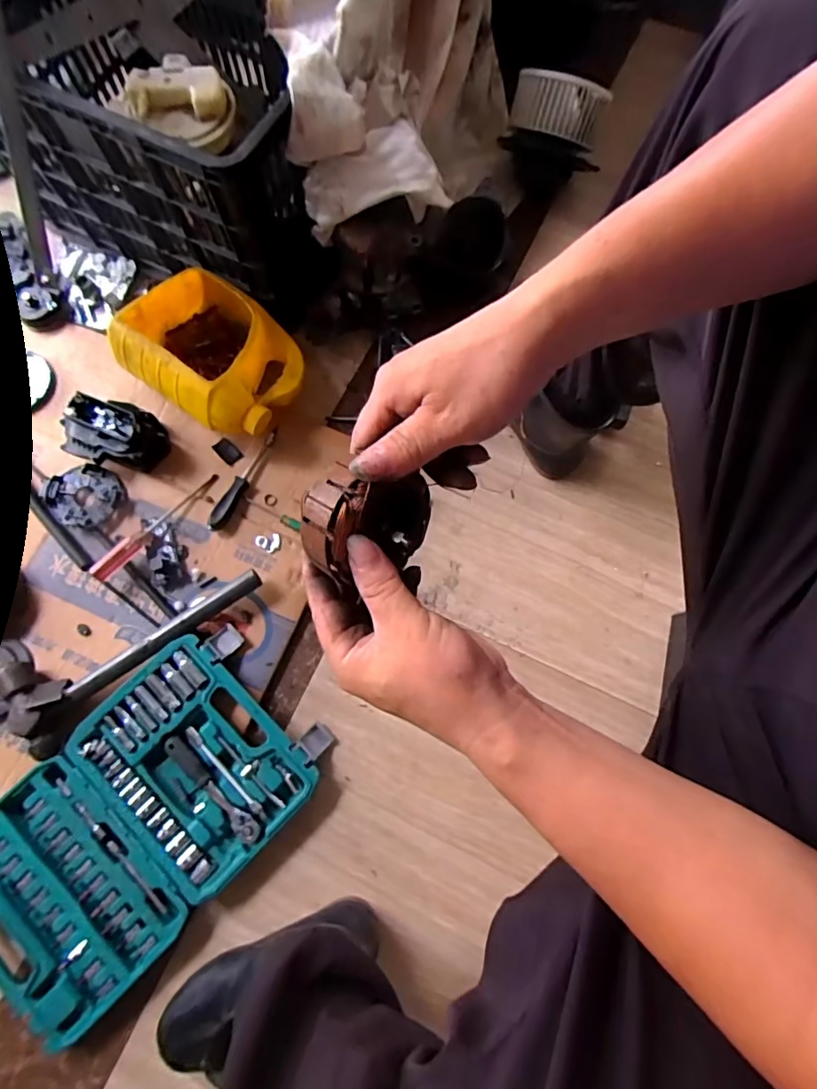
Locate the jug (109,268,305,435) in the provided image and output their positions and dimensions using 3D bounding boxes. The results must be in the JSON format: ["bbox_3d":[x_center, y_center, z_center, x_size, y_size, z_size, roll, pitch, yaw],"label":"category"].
[{"bbox_3d":[-0.262,-0.261,0.714,0.224,0.115,0.174,32,78,8],"label":"jug"}]

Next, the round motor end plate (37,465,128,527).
[{"bbox_3d":[-0.443,-0.067,0.709,0.102,0.015,0.083,-16,76,-4],"label":"round motor end plate"}]

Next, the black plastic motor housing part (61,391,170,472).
[{"bbox_3d":[-0.399,-0.151,0.706,0.119,0.067,0.081,11,76,3],"label":"black plastic motor housing part"}]

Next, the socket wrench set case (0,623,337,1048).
[{"bbox_3d":[-0.321,0.326,0.612,0.430,0.033,0.250,-44,80,-10],"label":"socket wrench set case"}]

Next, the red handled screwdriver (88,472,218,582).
[{"bbox_3d":[-0.336,-0.029,0.690,0.021,0.026,0.195,41,79,10],"label":"red handled screwdriver"}]

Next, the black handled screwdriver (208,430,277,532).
[{"bbox_3d":[-0.228,-0.092,0.719,0.022,0.025,0.163,22,77,5],"label":"black handled screwdriver"}]

